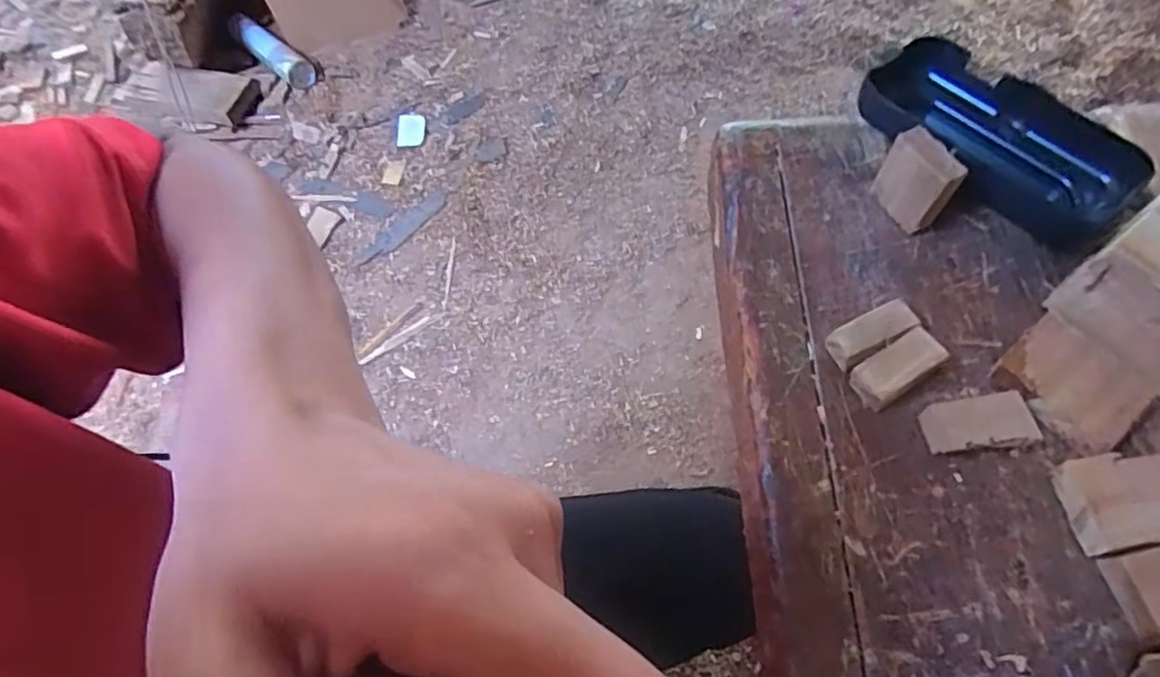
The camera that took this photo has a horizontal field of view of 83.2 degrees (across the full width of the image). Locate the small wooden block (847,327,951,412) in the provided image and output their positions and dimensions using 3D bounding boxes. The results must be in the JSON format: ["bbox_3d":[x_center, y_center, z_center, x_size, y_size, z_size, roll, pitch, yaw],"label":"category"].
[{"bbox_3d":[0.115,0.011,0.238,0.033,0.013,0.016,-30,66,-14],"label":"small wooden block"}]

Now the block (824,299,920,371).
[{"bbox_3d":[0.108,-0.002,0.243,0.031,0.010,0.013,-26,65,-12],"label":"block"}]

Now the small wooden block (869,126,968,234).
[{"bbox_3d":[0.134,-0.064,0.261,0.011,0.036,0.029,-30,66,-14],"label":"small wooden block"}]

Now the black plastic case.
[{"bbox_3d":[0.181,-0.089,0.284,0.043,0.026,0.112,-39,68,-18],"label":"black plastic case"}]

